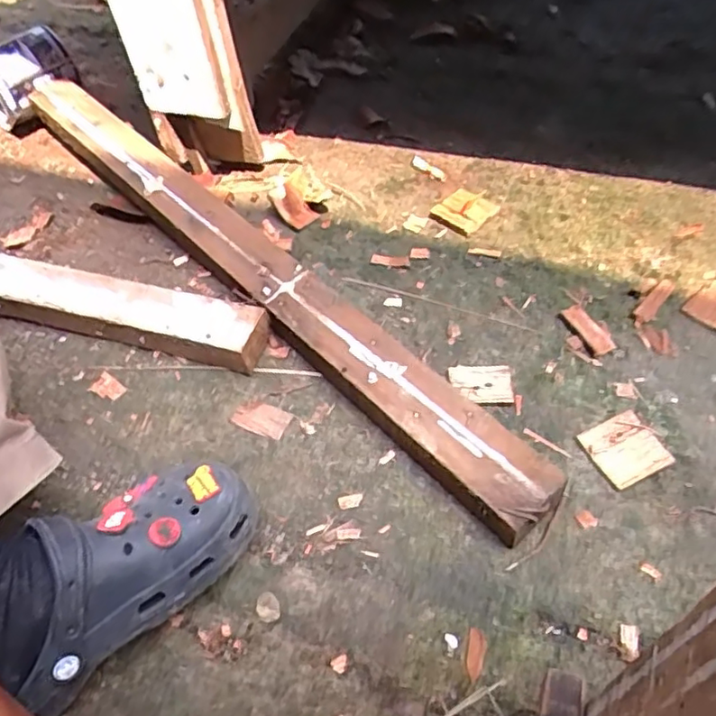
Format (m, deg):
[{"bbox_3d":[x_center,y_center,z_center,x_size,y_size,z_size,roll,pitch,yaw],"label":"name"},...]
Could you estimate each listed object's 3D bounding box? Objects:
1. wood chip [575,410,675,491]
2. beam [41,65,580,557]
[{"bbox_3d":[0.232,0.079,0.532,0.059,0.009,0.057,-22,54,-13],"label":"wood chip"},{"bbox_3d":[-0.156,-0.125,0.687,0.074,0.052,0.887,-36,58,-22],"label":"beam"}]

